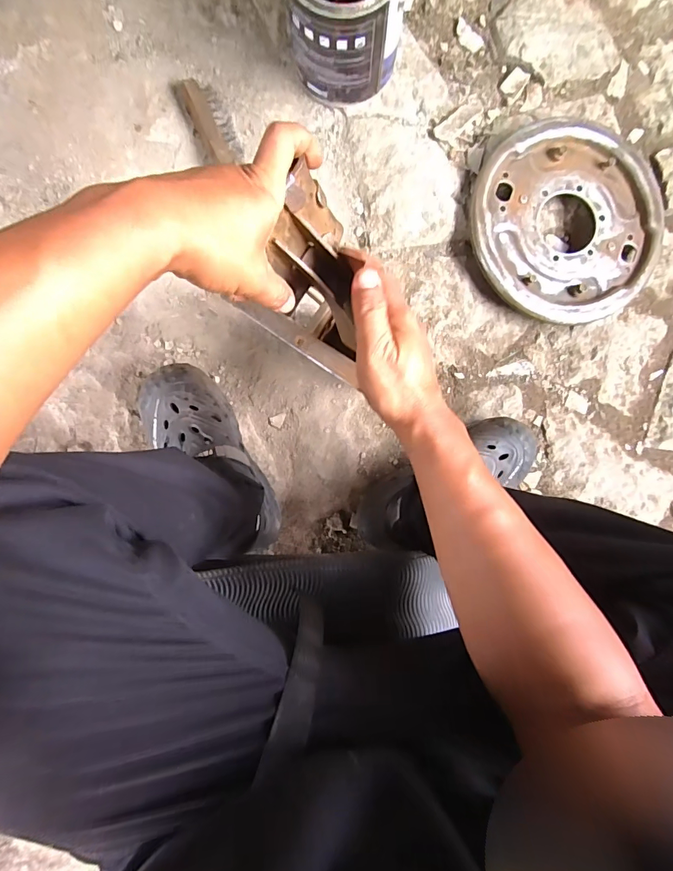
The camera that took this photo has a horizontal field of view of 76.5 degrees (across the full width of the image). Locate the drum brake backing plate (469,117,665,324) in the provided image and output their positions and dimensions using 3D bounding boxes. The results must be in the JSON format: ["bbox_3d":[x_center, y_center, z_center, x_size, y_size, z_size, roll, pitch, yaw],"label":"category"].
[{"bbox_3d":[0.349,-0.320,0.657,0.292,0.043,0.285,0,93,-7],"label":"drum brake backing plate"}]

